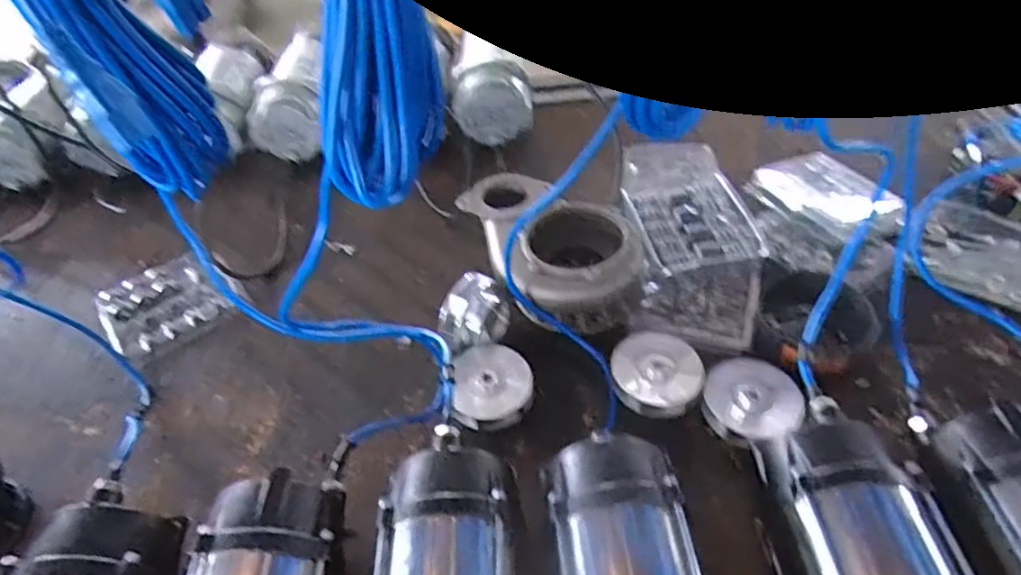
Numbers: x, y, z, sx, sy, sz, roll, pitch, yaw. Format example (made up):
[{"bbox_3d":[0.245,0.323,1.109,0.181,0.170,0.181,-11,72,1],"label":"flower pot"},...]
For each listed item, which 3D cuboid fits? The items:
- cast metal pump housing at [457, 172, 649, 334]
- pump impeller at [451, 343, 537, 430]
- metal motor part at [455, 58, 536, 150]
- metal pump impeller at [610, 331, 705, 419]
[{"bbox_3d":[0.058,-0.051,0.801,0.186,0.094,0.240,-22,48,-15],"label":"cast metal pump housing"},{"bbox_3d":[-0.020,0.106,0.682,0.087,0.030,0.095,-3,46,3],"label":"pump impeller"},{"bbox_3d":[-0.027,-0.306,1.017,0.133,0.108,0.078,-12,46,-6],"label":"metal motor part"},{"bbox_3d":[0.156,0.092,0.668,0.086,0.029,0.095,-38,53,-27],"label":"metal pump impeller"}]

